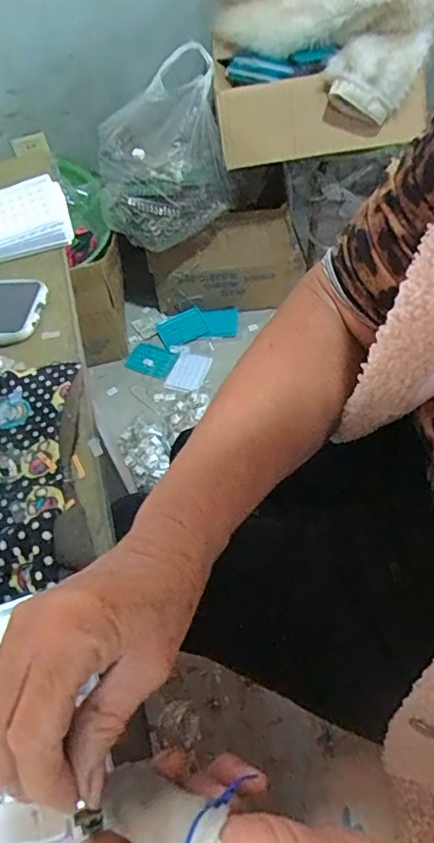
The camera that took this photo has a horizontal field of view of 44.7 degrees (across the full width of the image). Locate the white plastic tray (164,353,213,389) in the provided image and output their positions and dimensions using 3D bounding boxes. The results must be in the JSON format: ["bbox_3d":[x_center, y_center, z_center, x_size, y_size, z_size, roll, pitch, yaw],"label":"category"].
[{"bbox_3d":[-0.077,-0.136,1.425,0.101,0.018,0.125,13,55,15],"label":"white plastic tray"}]

